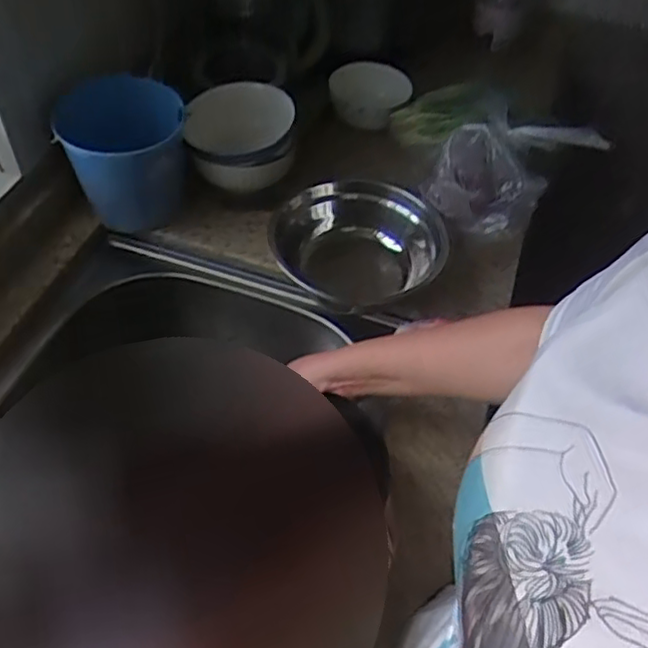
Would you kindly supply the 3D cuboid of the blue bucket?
[{"bbox_3d":[-0.250,-0.213,0.838,0.152,0.149,0.172,-8,51,-13],"label":"blue bucket"}]

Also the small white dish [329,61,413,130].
[{"bbox_3d":[0.079,-0.358,1.043,0.121,0.046,0.117,3,50,-3],"label":"small white dish"}]

